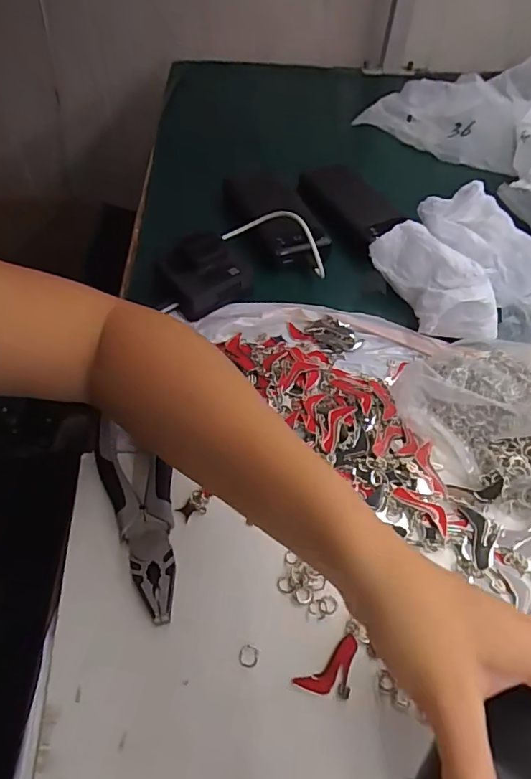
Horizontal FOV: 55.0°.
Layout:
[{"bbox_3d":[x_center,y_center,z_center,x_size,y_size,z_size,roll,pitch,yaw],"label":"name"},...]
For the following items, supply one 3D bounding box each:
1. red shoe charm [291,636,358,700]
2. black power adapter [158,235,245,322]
[{"bbox_3d":[0.038,0.169,0.316,0.033,0.004,0.036,15,53,9],"label":"red shoe charm"},{"bbox_3d":[-0.060,-0.112,0.494,0.076,0.044,0.069,-20,56,-18],"label":"black power adapter"}]

